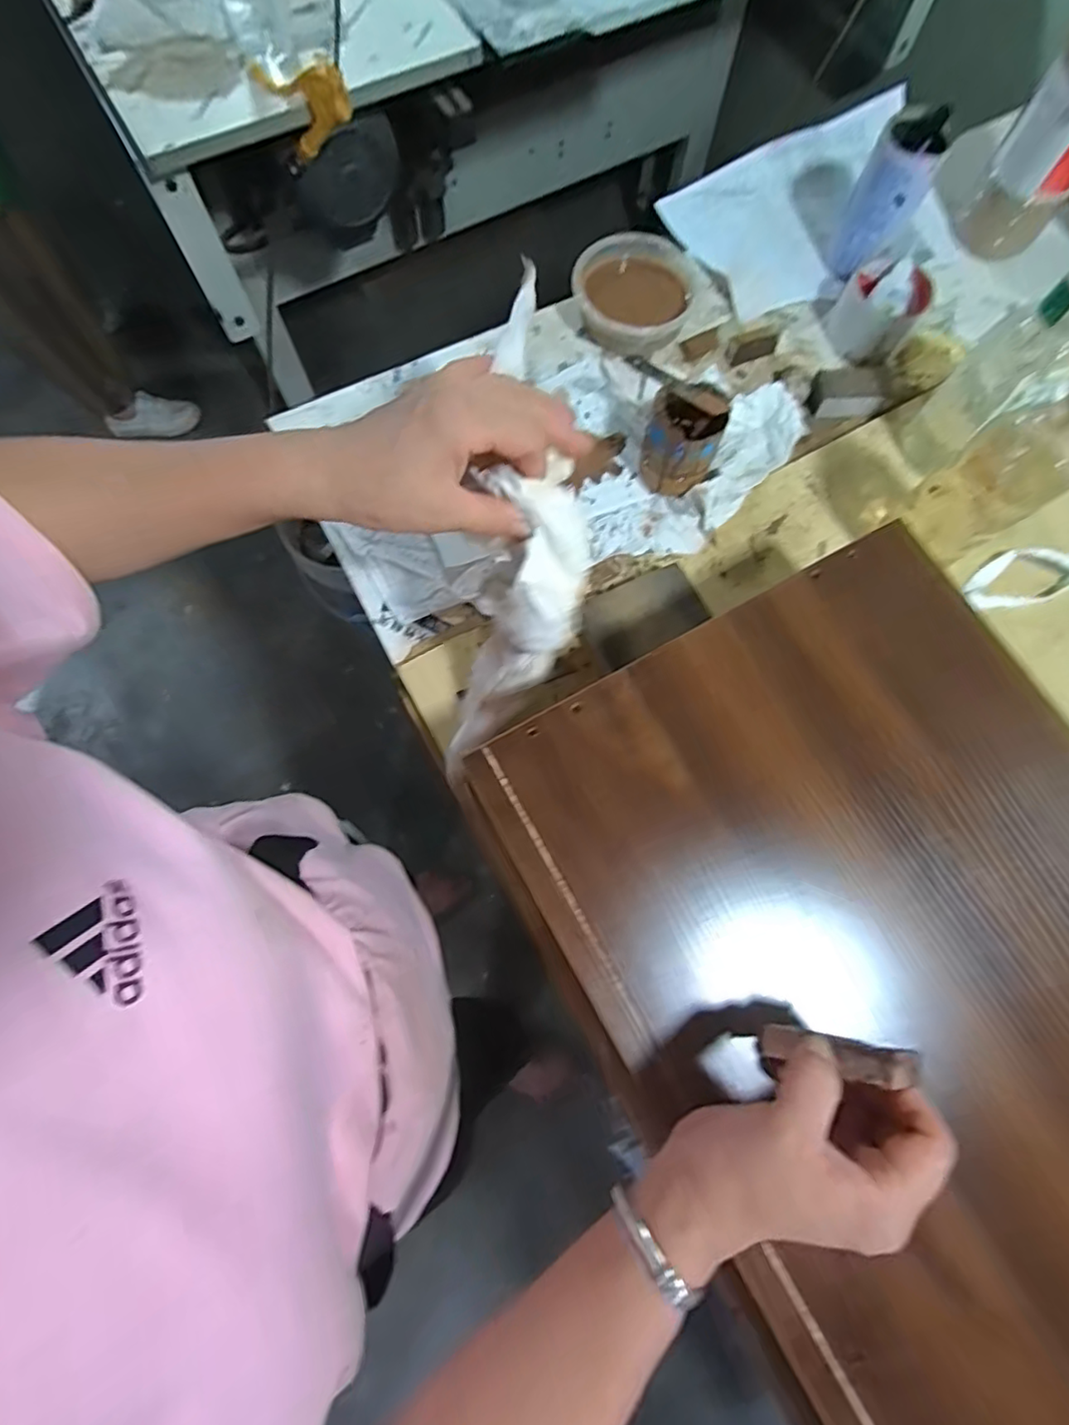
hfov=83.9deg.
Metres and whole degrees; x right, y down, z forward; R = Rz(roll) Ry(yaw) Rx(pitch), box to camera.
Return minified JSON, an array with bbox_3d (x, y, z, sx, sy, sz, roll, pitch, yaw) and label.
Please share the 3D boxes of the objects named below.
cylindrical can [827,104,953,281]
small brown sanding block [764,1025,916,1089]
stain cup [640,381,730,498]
[{"bbox_3d":[0.350,-0.513,0.593,0.065,0.129,0.054,34,66,8],"label":"cylindrical can"},{"bbox_3d":[0.144,0.163,0.286,0.020,0.069,0.015,11,71,-35],"label":"small brown sanding block"},{"bbox_3d":[0.134,-0.245,0.537,0.066,0.069,0.067,0,75,-1],"label":"stain cup"}]

